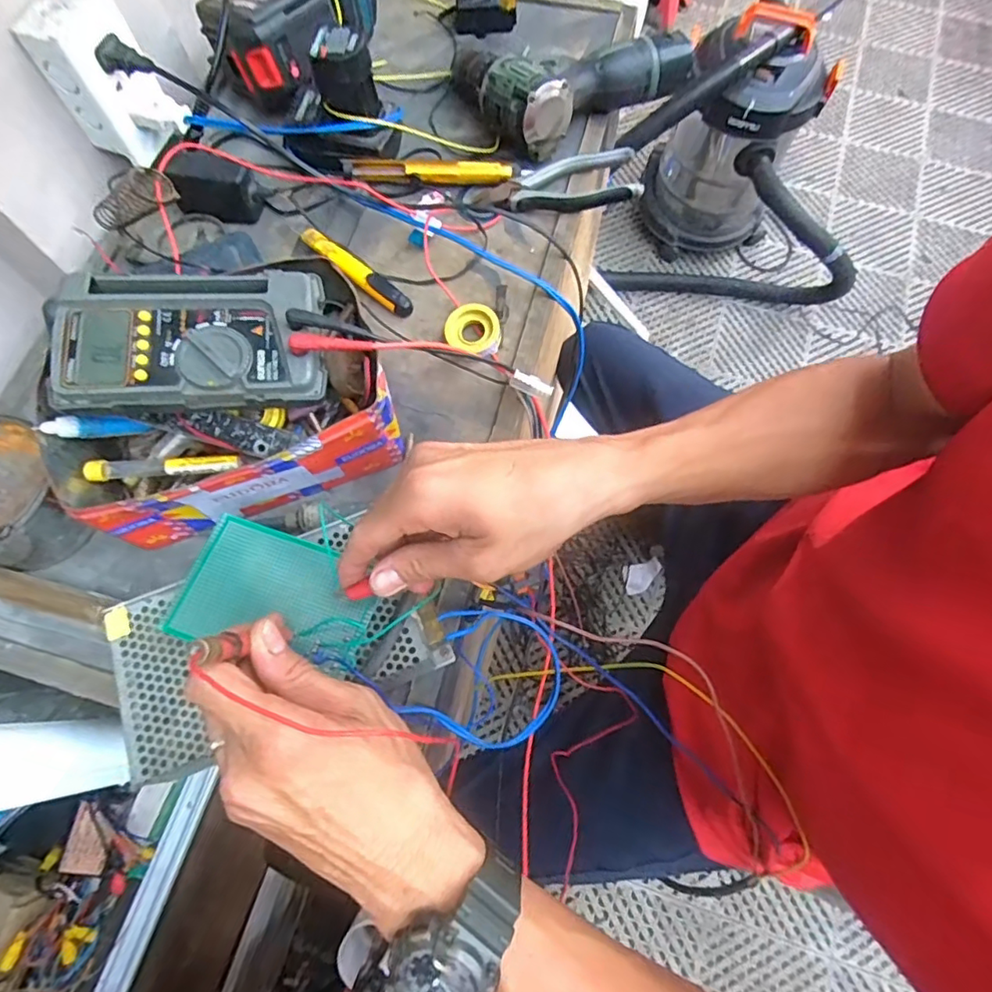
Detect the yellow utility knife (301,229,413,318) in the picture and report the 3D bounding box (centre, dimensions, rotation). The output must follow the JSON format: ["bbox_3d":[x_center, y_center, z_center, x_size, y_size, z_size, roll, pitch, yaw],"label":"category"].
[{"bbox_3d":[-0.126,-0.203,0.518,0.124,0.015,0.017,38,74,12],"label":"yellow utility knife"}]

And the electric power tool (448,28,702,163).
[{"bbox_3d":[0.068,-0.433,0.567,0.199,0.060,0.142,-30,73,-10],"label":"electric power tool"}]

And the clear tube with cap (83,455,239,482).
[{"bbox_3d":[-0.242,-0.022,0.419,0.103,0.015,0.016,-5,70,-2],"label":"clear tube with cap"}]

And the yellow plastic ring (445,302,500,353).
[{"bbox_3d":[-0.021,-0.143,0.493,0.047,0.015,0.044,0,70,0],"label":"yellow plastic ring"}]

